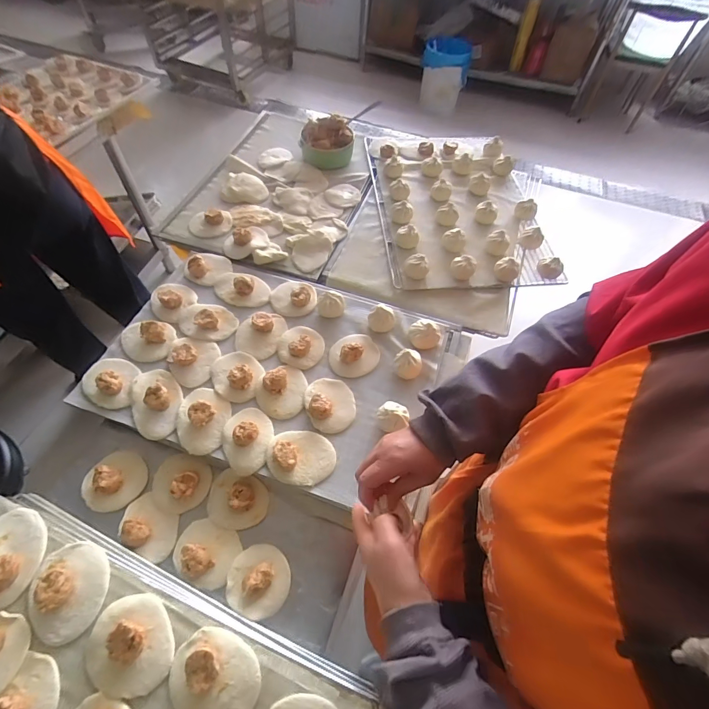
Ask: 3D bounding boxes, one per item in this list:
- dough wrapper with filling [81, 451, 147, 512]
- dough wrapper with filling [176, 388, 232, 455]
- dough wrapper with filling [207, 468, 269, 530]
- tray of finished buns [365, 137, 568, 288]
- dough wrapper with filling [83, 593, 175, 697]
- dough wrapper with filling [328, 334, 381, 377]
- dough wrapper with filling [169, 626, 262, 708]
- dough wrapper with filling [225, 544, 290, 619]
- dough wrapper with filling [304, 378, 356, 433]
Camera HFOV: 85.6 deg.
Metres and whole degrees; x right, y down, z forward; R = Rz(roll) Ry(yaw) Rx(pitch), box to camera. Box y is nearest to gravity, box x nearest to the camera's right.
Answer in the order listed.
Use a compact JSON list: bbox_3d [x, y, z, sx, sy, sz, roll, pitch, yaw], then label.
[{"bbox_3d":[-0.386,0.199,0.611,0.088,0.038,0.095,22,59,10],"label":"dough wrapper with filling"},{"bbox_3d":[-0.252,0.102,0.631,0.080,0.024,0.112,6,57,0],"label":"dough wrapper with filling"},{"bbox_3d":[-0.186,0.231,0.611,0.088,0.030,0.082,2,57,-3],"label":"dough wrapper with filling"},{"bbox_3d":[0.258,-0.404,0.970,0.397,0.051,0.581,-3,58,-6],"label":"tray of finished buns"},{"bbox_3d":[-0.268,0.338,0.441,0.093,0.035,0.098,2,57,-3],"label":"dough wrapper with filling"},{"bbox_3d":[-0.001,-0.008,0.716,0.091,0.032,0.085,2,57,-3],"label":"dough wrapper with filling"},{"bbox_3d":[-0.163,0.372,0.441,0.102,0.033,0.082,16,58,6],"label":"dough wrapper with filling"},{"bbox_3d":[-0.138,0.323,0.550,0.088,0.039,0.088,2,57,-3],"label":"dough wrapper with filling"},{"bbox_3d":[-0.042,0.081,0.662,0.084,0.030,0.101,-16,60,-14],"label":"dough wrapper with filling"}]

